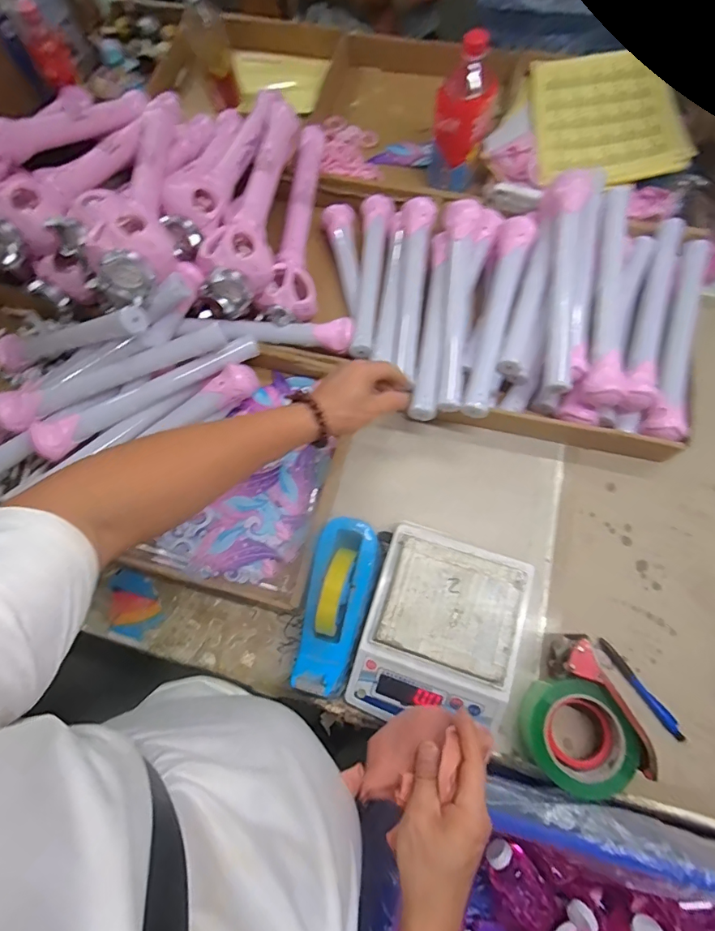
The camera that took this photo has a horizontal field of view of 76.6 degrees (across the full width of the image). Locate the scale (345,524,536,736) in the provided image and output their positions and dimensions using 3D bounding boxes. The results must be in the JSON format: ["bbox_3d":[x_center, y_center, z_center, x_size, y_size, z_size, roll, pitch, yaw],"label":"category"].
[{"bbox_3d":[0.097,0.196,0.534,0.167,0.075,0.212,18,73,8],"label":"scale"}]

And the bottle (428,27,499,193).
[{"bbox_3d":[0.163,-0.540,0.711,0.084,0.193,0.069,17,73,8],"label":"bottle"}]

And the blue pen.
[{"bbox_3d":[0.336,0.263,0.537,0.015,0.010,0.124,-33,73,-9],"label":"blue pen"}]

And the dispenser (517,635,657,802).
[{"bbox_3d":[0.233,0.280,0.499,0.103,0.064,0.140,-22,72,-5],"label":"dispenser"}]

